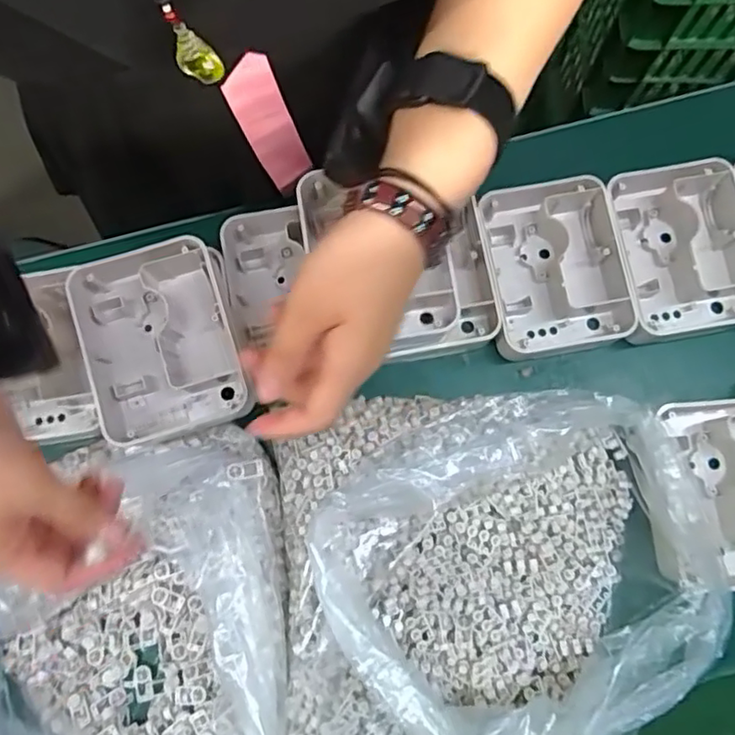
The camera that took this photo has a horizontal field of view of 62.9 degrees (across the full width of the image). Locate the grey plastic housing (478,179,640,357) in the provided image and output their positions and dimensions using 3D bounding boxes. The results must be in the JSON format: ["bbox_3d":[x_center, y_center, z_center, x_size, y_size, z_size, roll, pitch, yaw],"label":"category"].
[{"bbox_3d":[0.144,-0.080,0.470,0.105,0.039,0.136,-5,80,0],"label":"grey plastic housing"}]

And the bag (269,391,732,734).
[{"bbox_3d":[0.081,0.166,0.377,0.267,0.106,0.316,-7,80,0],"label":"bag"}]

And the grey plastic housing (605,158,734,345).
[{"bbox_3d":[0.239,-0.090,0.468,0.100,0.042,0.131,-10,80,-1],"label":"grey plastic housing"}]

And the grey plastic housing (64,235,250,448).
[{"bbox_3d":[-0.150,-0.017,0.426,0.108,0.042,0.124,-18,80,-2],"label":"grey plastic housing"}]

